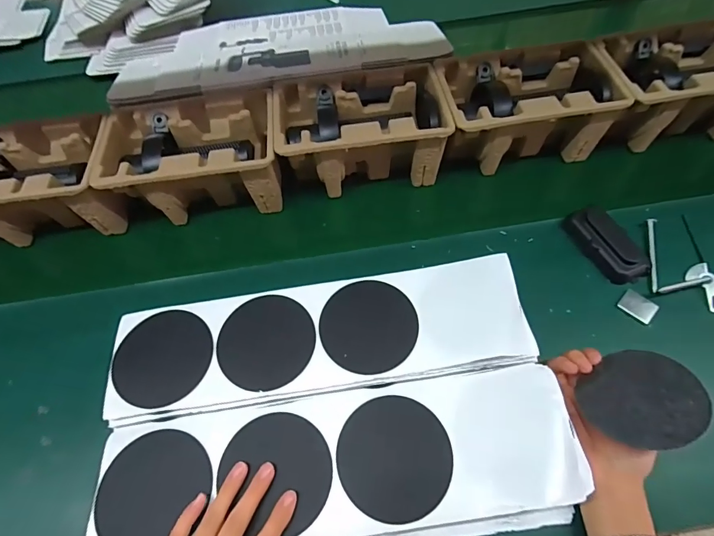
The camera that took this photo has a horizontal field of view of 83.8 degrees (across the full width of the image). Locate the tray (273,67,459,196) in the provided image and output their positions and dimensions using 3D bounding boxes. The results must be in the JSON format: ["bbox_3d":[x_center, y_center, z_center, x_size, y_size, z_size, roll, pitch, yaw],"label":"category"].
[{"bbox_3d":[0.004,-0.190,0.569,0.227,0.101,0.145,-8,58,-1],"label":"tray"}]

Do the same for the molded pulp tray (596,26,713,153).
[{"bbox_3d":[0.459,-0.259,0.580,0.235,0.103,0.141,-8,58,-1],"label":"molded pulp tray"}]

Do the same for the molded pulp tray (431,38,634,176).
[{"bbox_3d":[0.231,-0.227,0.574,0.229,0.100,0.145,-7,58,0],"label":"molded pulp tray"}]

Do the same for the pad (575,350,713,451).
[{"bbox_3d":[0.252,0.115,0.350,0.084,0.005,0.087,-27,35,21],"label":"pad"}]

